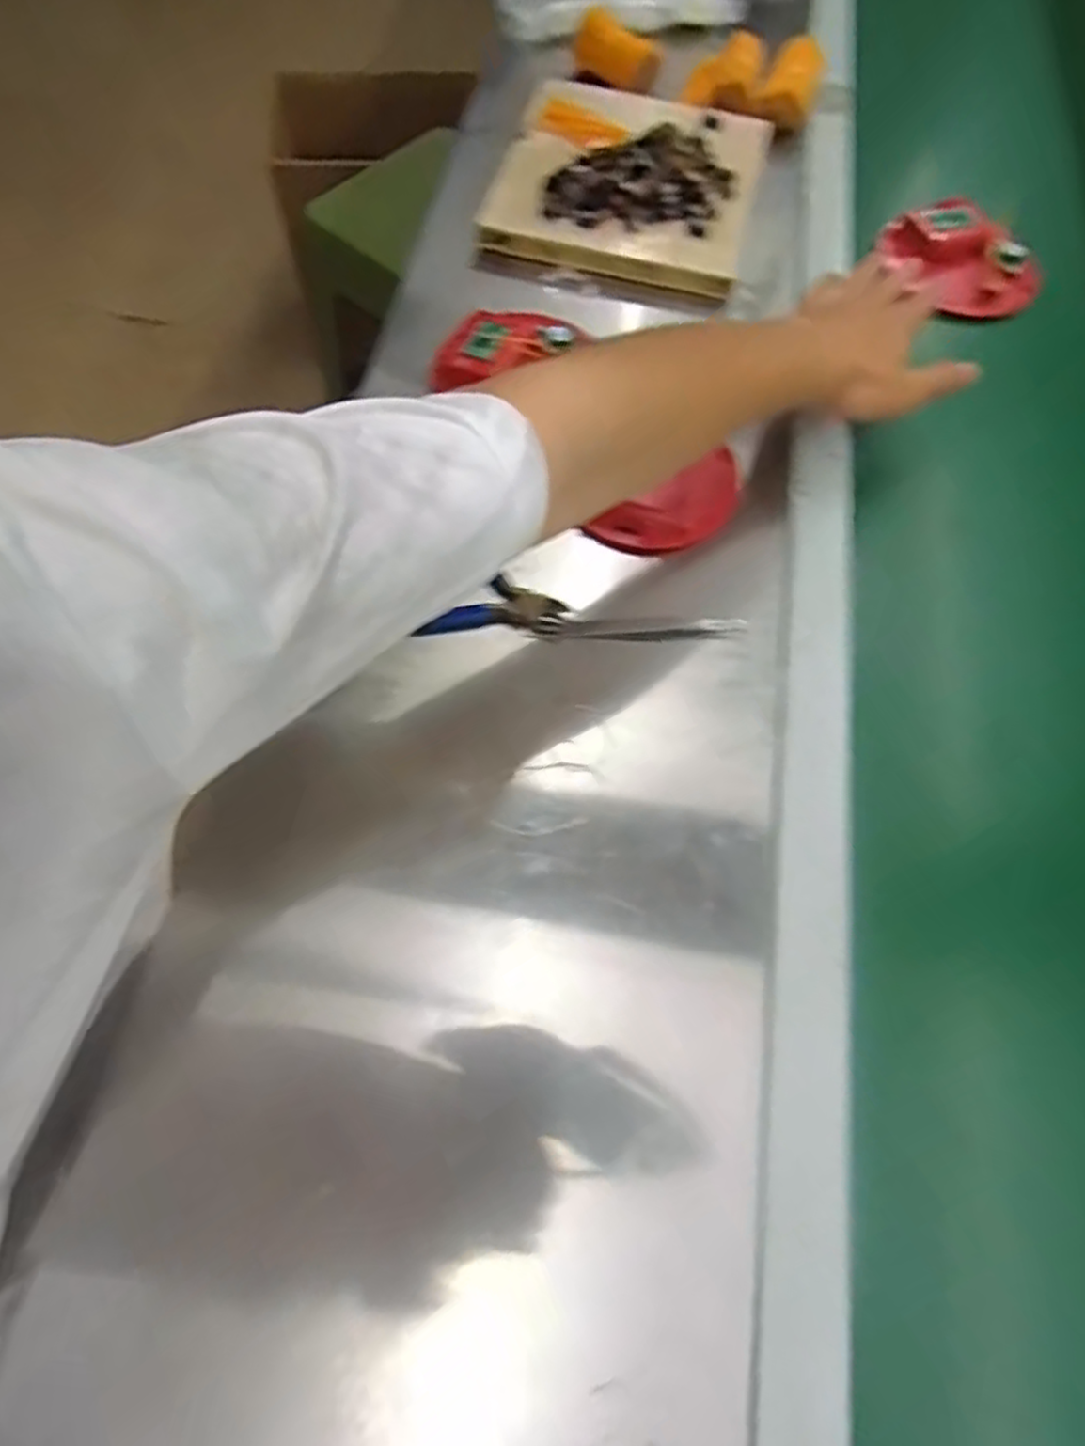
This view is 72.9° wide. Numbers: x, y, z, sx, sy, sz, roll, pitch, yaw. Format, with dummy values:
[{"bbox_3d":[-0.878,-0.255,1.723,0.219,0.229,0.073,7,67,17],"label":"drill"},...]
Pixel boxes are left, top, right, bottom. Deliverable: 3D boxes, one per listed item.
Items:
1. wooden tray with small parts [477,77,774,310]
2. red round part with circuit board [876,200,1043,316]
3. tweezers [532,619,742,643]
[{"bbox_3d":[0.072,-0.444,0.596,0.198,0.041,0.208,14,67,3],"label":"wooden tray with small parts"},{"bbox_3d":[0.327,-0.363,0.574,0.077,0.027,0.110,-24,70,-13],"label":"red round part with circuit board"},{"bbox_3d":[0.060,-0.057,0.446,0.128,0.004,0.013,-1,67,-3],"label":"tweezers"}]

